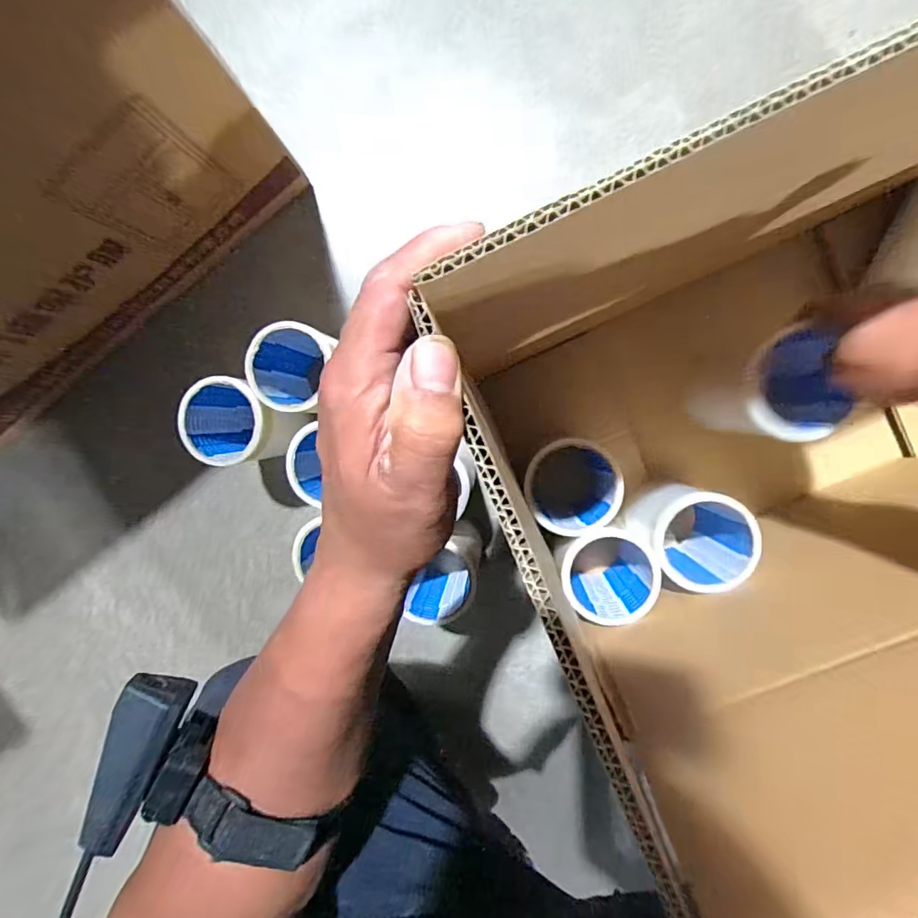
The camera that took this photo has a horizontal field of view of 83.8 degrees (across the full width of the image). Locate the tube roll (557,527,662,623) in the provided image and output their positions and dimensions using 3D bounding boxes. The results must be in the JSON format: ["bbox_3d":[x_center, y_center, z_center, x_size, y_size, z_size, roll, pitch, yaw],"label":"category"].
[{"bbox_3d":[0.150,0.105,0.555,0.086,0.165,0.088,0,93,6],"label":"tube roll"}]

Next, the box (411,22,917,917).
[{"bbox_3d":[0.317,-0.072,0.373,0.595,0.462,0.348,-29,90,7],"label":"box"}]

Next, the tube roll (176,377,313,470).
[{"bbox_3d":[-0.245,-0.041,0.573,0.081,0.125,0.087,0,93,6],"label":"tube roll"}]

